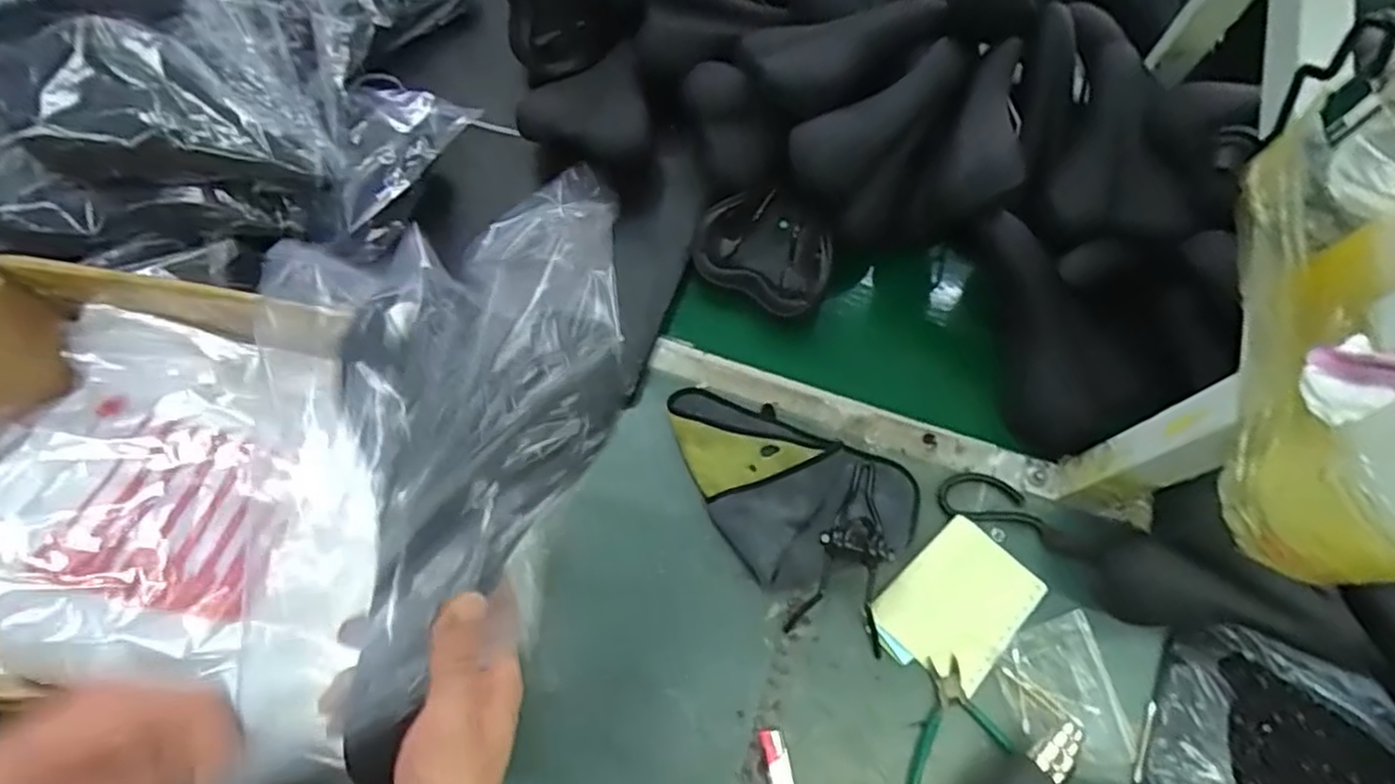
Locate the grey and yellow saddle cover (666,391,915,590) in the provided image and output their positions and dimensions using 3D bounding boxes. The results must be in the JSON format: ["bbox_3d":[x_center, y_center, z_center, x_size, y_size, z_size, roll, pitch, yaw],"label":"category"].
[{"bbox_3d":[0.085,0.106,0.714,0.266,0.039,0.157,21,70,8],"label":"grey and yellow saddle cover"}]

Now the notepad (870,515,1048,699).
[{"bbox_3d":[0.256,0.211,0.686,0.118,0.007,0.152,43,75,15],"label":"notepad"}]

